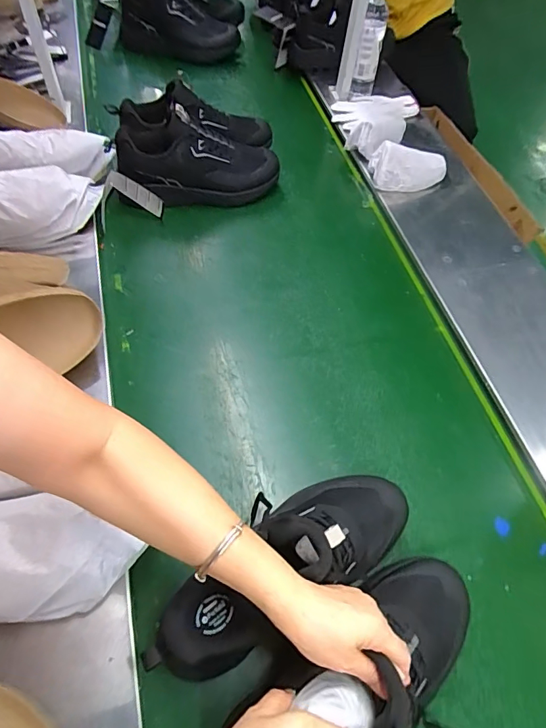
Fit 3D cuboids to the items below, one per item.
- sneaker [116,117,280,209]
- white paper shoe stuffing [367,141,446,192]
[{"bbox_3d":[-0.142,-0.398,0.860,0.322,0.137,0.116,-1,60,-17],"label":"sneaker"},{"bbox_3d":[0.292,-0.410,0.925,0.162,0.091,0.080,-3,60,-3],"label":"white paper shoe stuffing"}]

